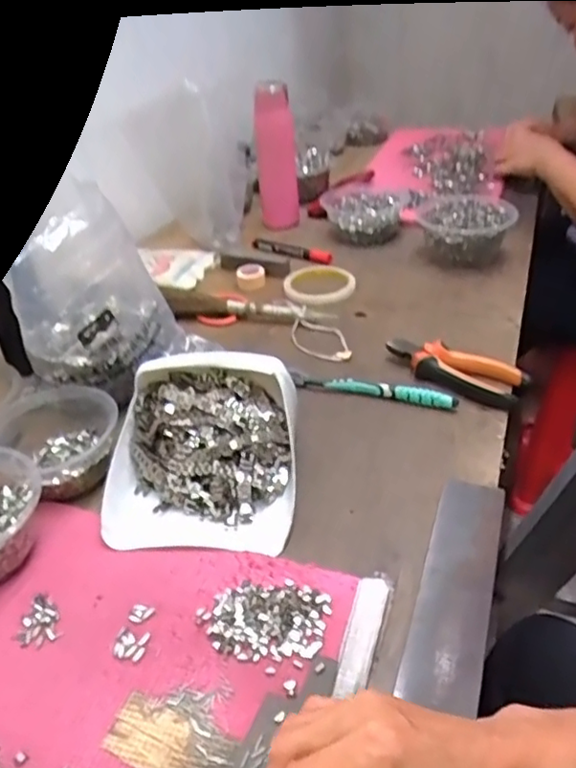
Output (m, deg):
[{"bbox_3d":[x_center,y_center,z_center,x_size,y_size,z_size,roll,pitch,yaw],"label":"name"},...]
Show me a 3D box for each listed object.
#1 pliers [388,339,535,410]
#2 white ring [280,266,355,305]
[{"bbox_3d":[0.171,-0.015,0.641,0.146,0.023,0.058,20,41,29],"label":"pliers"},{"bbox_3d":[0.044,-0.141,0.849,0.099,0.020,0.099,-2,35,1],"label":"white ring"}]

